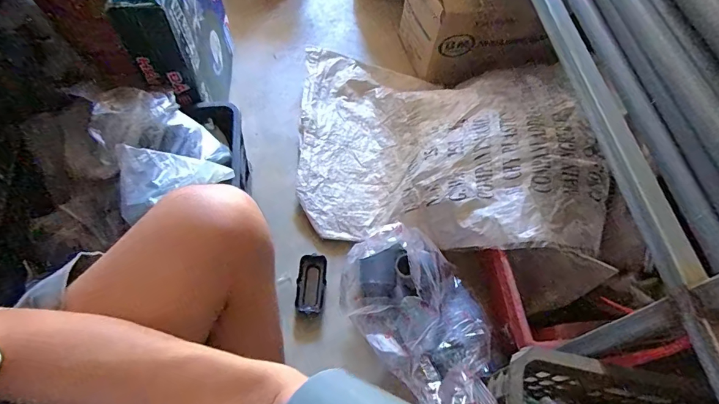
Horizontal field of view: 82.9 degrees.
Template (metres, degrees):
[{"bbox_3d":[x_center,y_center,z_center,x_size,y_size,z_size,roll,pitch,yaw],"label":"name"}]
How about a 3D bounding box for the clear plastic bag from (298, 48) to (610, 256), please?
[{"bbox_3d":[0.144,-0.142,0.841,0.561,0.144,0.519,4,59,6],"label":"clear plastic bag"}]

